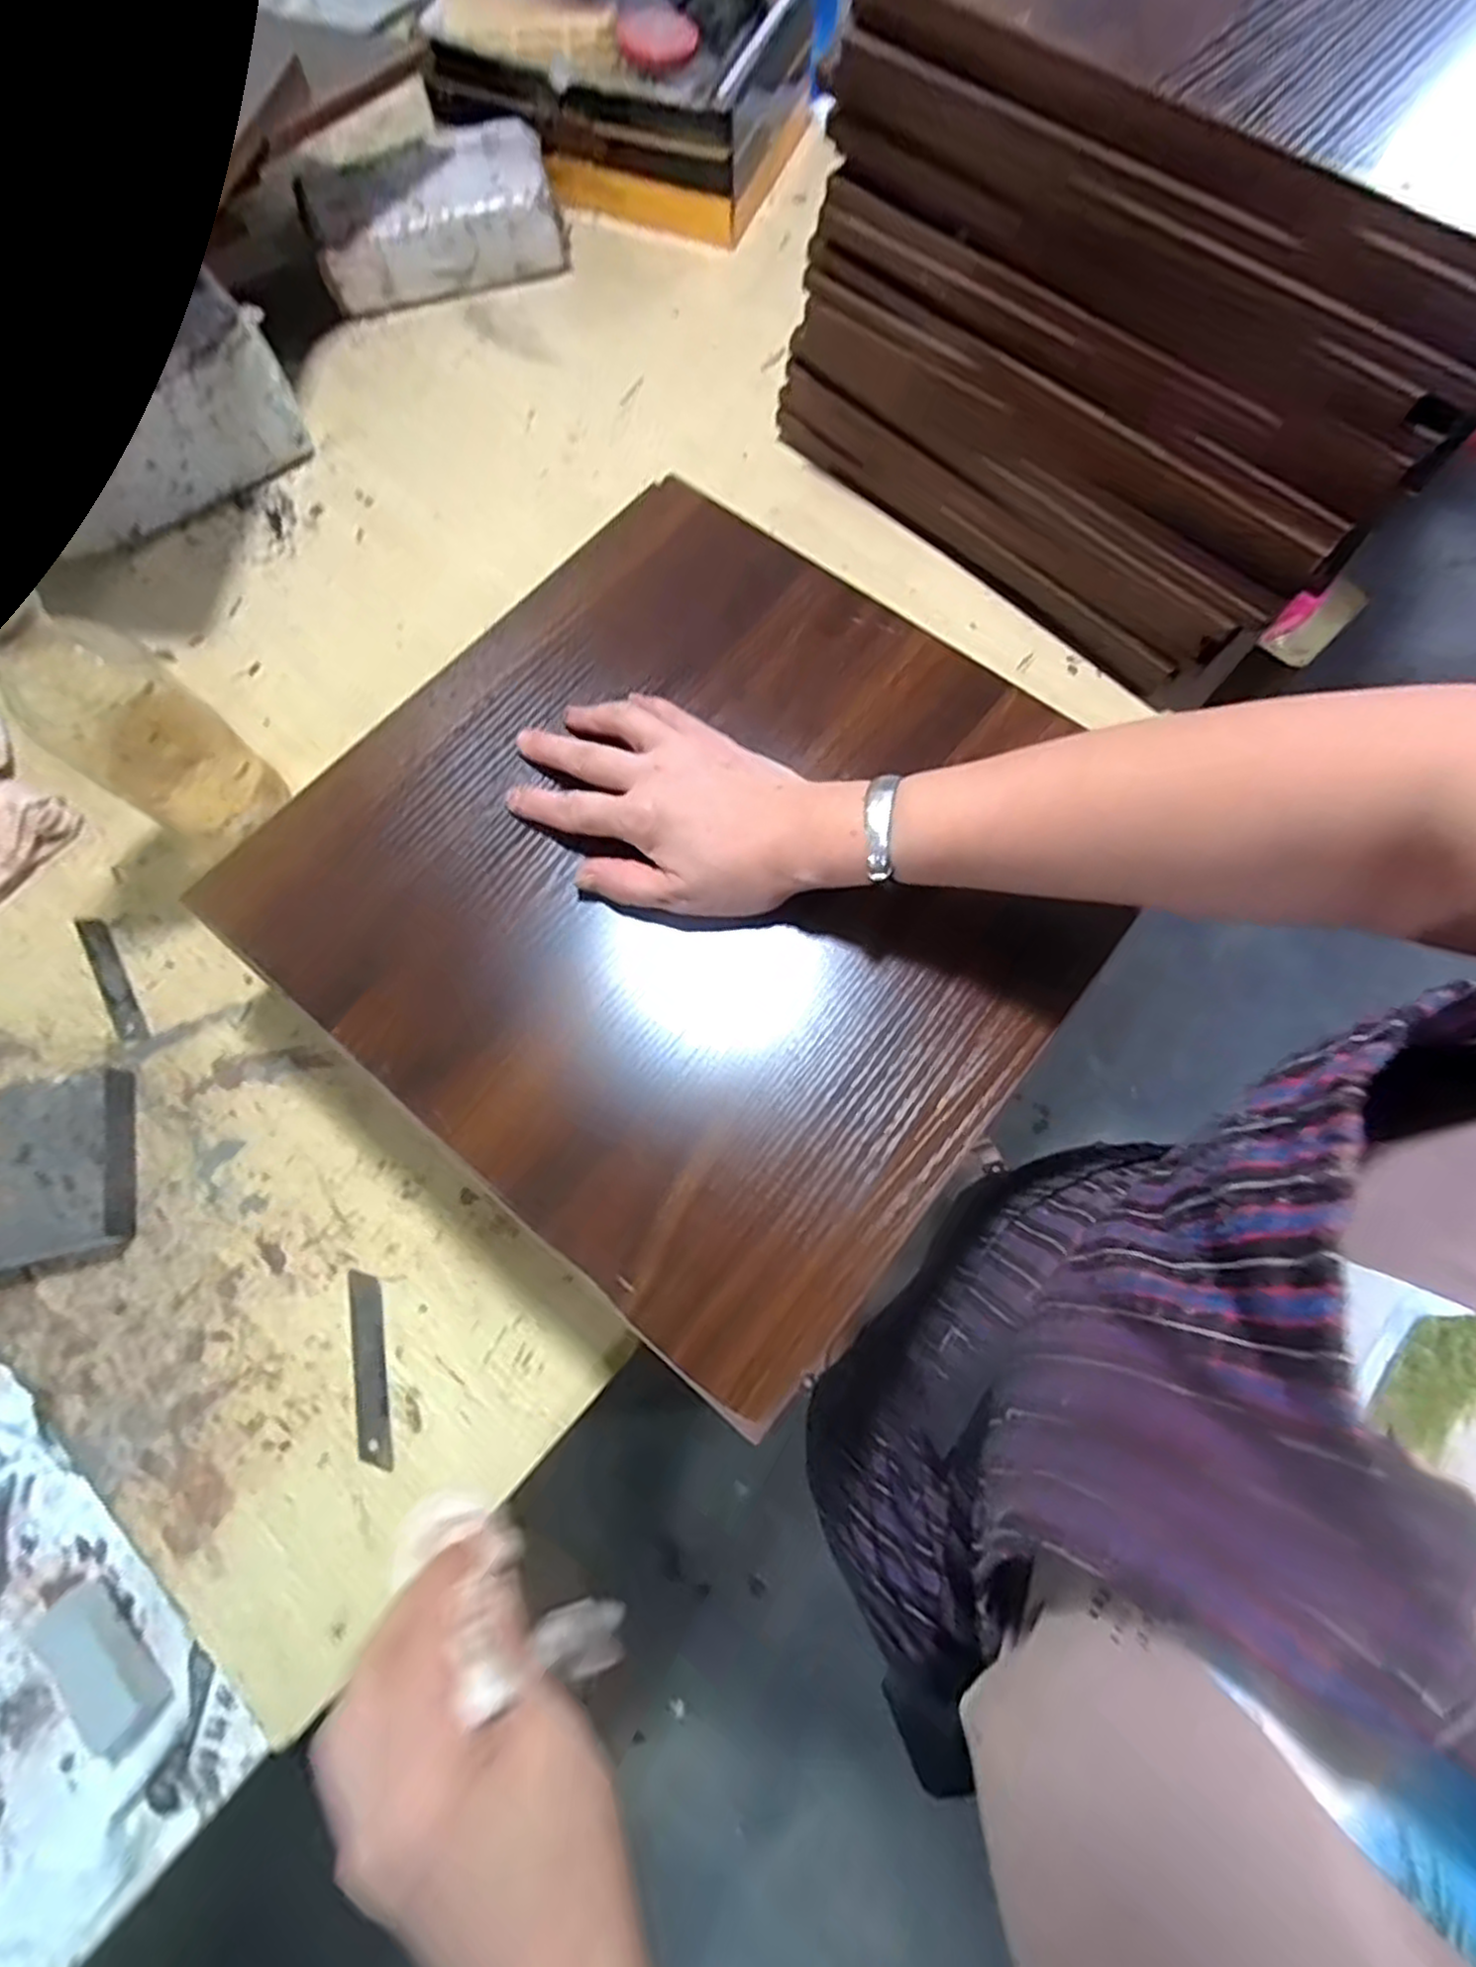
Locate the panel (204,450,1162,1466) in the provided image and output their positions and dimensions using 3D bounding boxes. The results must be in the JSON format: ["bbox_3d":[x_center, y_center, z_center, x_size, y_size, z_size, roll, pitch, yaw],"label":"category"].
[{"bbox_3d":[-0.018,-0.066,0.390,0.371,0.020,0.372,38,76,12],"label":"panel"}]

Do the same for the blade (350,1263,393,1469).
[{"bbox_3d":[-0.198,0.205,0.408,0.016,0.004,0.098,-12,72,-4],"label":"blade"}]

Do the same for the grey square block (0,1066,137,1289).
[{"bbox_3d":[-0.382,0.106,0.430,0.072,0.027,0.106,-14,72,-4],"label":"grey square block"}]

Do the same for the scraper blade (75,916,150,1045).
[{"bbox_3d":[-0.394,-0.004,0.480,0.017,0.004,0.096,-32,74,-10],"label":"scraper blade"}]

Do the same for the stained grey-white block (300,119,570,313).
[{"bbox_3d":[-0.263,-0.673,0.675,0.208,0.065,0.110,-15,72,-5],"label":"stained grey-white block"}]

